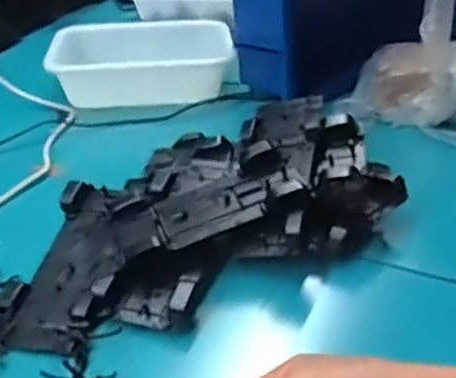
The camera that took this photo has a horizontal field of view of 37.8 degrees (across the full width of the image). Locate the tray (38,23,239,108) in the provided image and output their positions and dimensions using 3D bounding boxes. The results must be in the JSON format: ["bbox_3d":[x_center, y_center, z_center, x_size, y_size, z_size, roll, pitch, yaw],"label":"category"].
[{"bbox_3d":[-0.117,-0.172,0.919,0.248,0.076,0.110,-2,33,1],"label":"tray"}]

